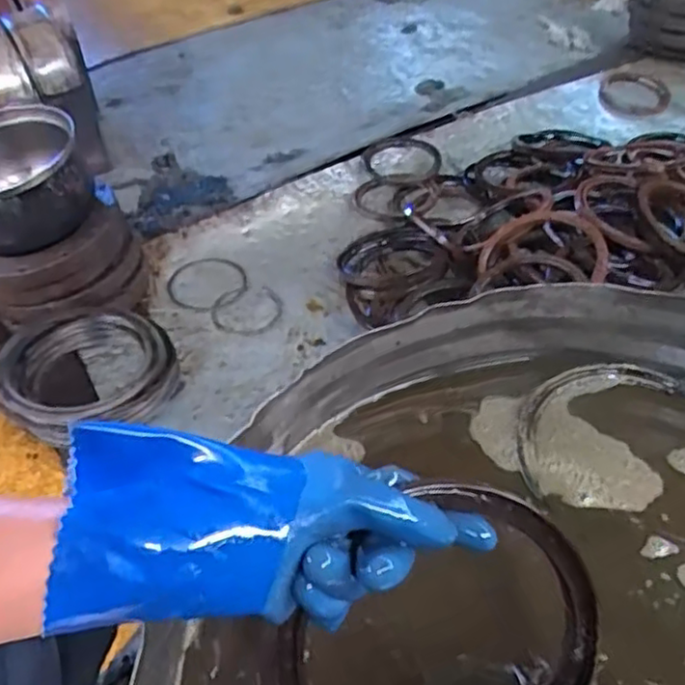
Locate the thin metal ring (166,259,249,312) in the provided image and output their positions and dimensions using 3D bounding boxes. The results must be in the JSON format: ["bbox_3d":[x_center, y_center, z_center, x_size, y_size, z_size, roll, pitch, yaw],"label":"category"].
[{"bbox_3d":[-0.212,-0.092,1.086,0.126,0.012,0.115,1,45,-1],"label":"thin metal ring"}]

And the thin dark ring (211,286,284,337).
[{"bbox_3d":[-0.144,-0.048,1.055,0.112,0.008,0.091,-16,60,-21],"label":"thin dark ring"}]

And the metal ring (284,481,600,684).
[{"bbox_3d":[0.058,0.171,0.386,0.178,0.175,0.018,-23,7,-7],"label":"metal ring"}]

